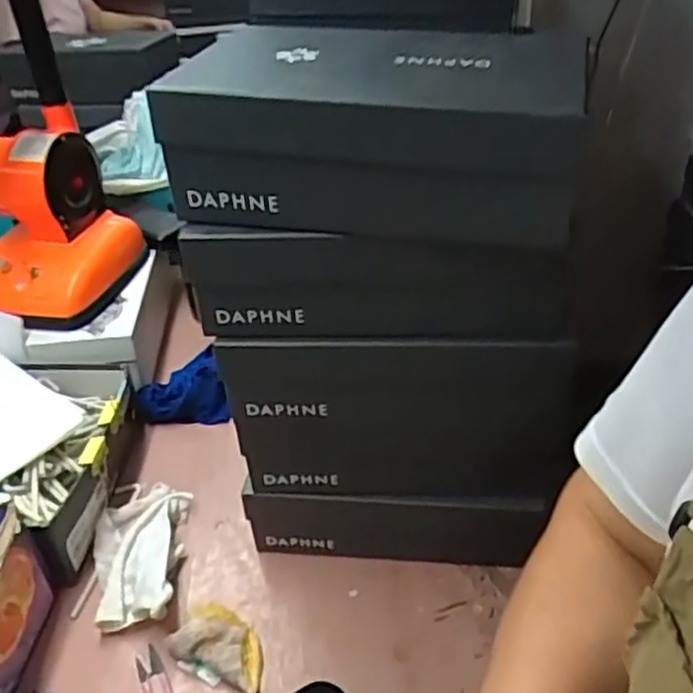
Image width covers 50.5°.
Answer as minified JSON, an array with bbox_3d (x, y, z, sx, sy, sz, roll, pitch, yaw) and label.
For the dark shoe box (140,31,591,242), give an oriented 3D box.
[{"bbox_3d":[0.023,-0.174,0.582,0.291,0.107,0.173,3,38,8],"label":"dark shoe box"}]

